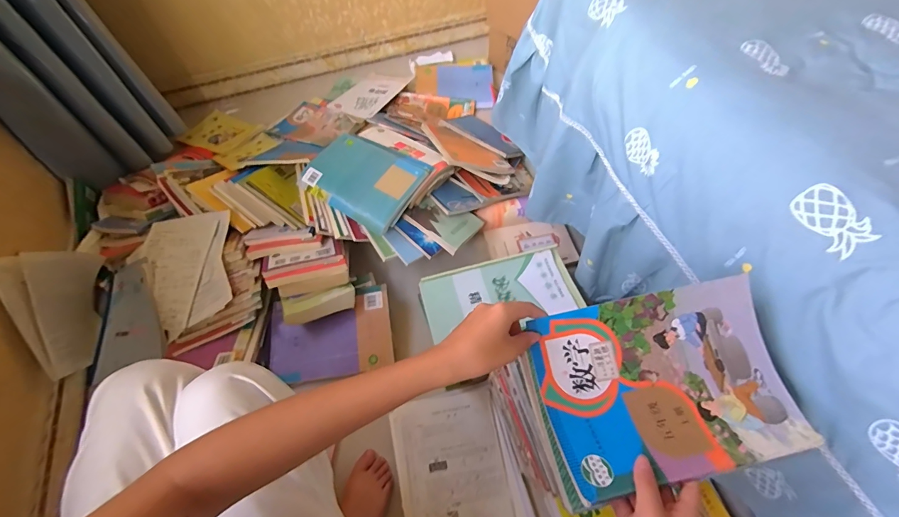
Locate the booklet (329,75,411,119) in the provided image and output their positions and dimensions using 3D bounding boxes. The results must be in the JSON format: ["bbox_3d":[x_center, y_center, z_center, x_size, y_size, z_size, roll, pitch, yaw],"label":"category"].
[{"bbox_3d":[-0.260,-0.545,1.318,0.181,0.018,0.251,21,57,20],"label":"booklet"}]

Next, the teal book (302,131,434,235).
[{"bbox_3d":[-0.198,-0.191,0.923,0.267,0.034,0.200,28,72,20],"label":"teal book"}]

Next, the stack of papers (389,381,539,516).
[{"bbox_3d":[0.021,0.400,0.719,0.224,0.029,0.306,-13,59,-5],"label":"stack of papers"}]

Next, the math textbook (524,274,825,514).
[{"bbox_3d":[0.223,0.130,0.422,0.267,0.034,0.180,-12,69,-6],"label":"math textbook"}]

